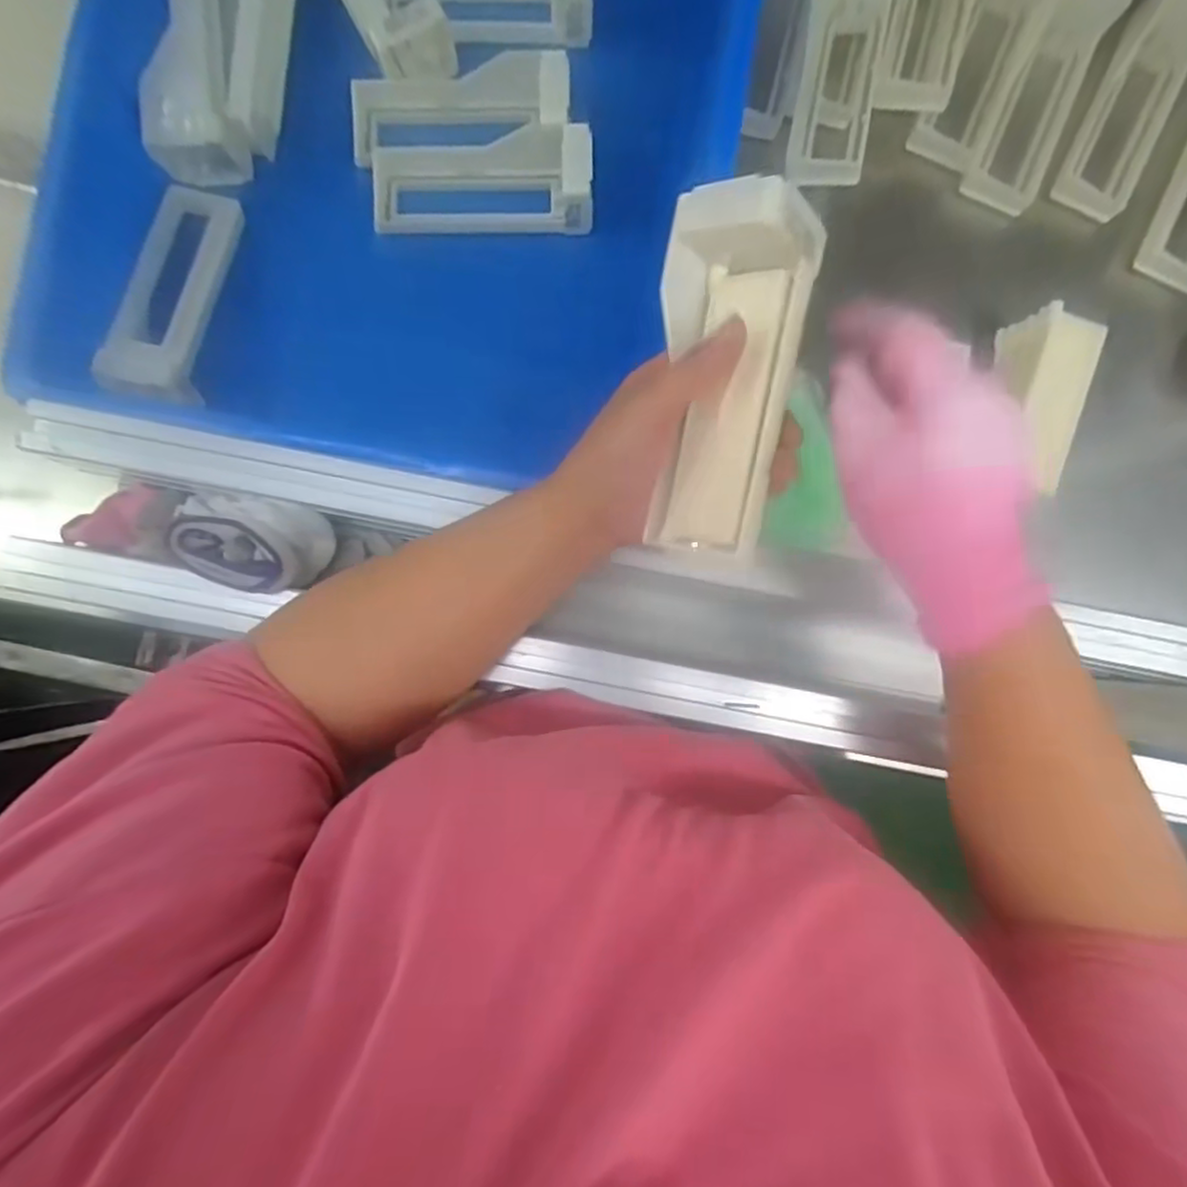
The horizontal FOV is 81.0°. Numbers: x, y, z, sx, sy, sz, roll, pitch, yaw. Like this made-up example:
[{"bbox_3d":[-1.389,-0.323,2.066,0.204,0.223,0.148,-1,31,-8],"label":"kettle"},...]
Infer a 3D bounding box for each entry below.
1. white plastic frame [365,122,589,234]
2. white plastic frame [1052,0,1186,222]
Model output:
[{"bbox_3d":[-0.078,-0.291,0.485,0.157,0.047,0.059,1,88,-1],"label":"white plastic frame"},{"bbox_3d":[0.402,-0.366,0.511,0.063,0.056,0.158,27,88,0],"label":"white plastic frame"}]

